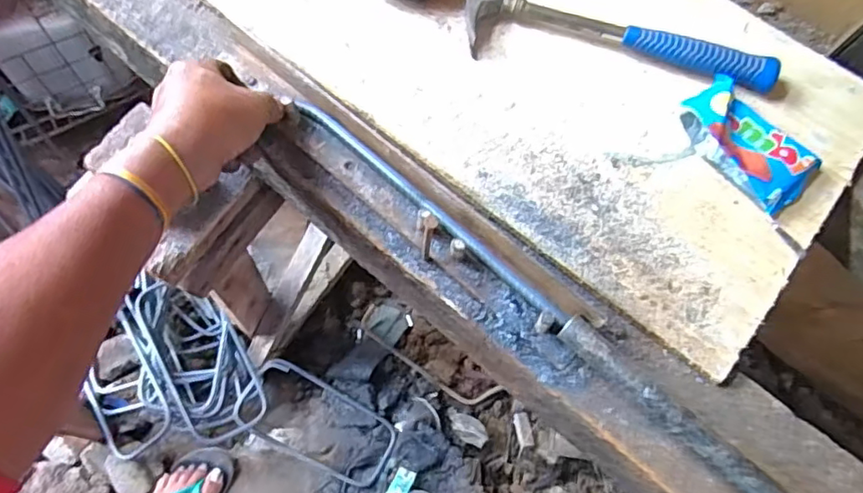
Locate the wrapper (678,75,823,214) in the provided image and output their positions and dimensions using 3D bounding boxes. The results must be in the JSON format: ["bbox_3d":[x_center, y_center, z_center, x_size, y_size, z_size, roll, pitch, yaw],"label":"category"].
[{"bbox_3d":[0.251,-0.082,0.463,0.061,0.028,0.109,-36,76,-13],"label":"wrapper"}]

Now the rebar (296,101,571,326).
[{"bbox_3d":[-0.006,-0.032,0.448,0.268,0.016,0.012,41,74,15],"label":"rebar"}]

